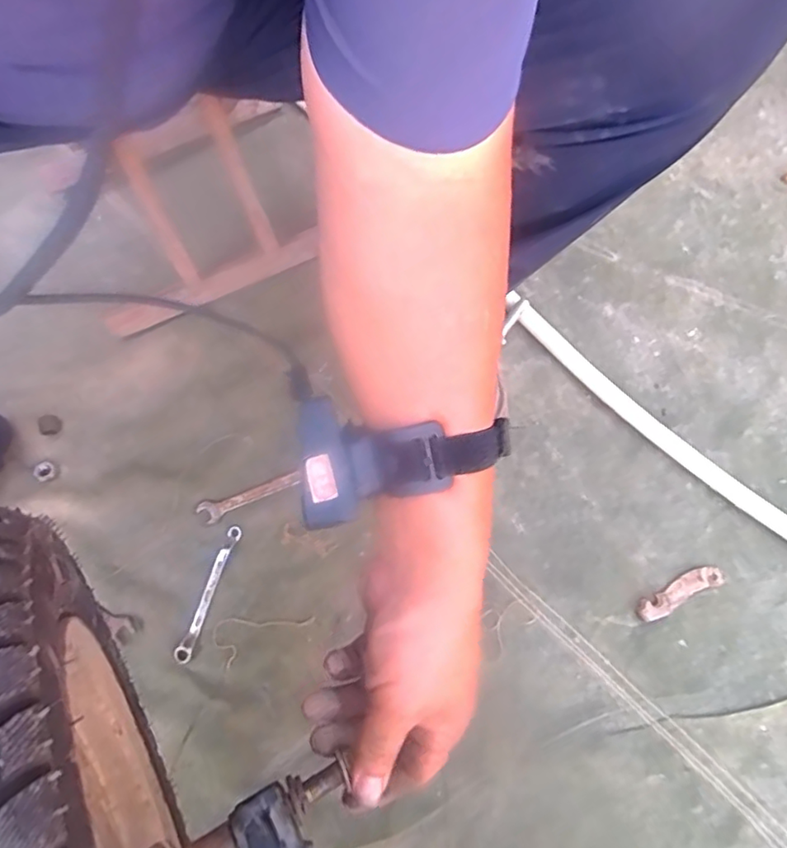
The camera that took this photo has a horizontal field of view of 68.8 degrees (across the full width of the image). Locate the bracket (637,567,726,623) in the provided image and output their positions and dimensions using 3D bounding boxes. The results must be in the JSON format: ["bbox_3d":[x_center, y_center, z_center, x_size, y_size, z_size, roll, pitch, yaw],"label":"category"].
[{"bbox_3d":[0.294,0.173,0.590,0.099,0.009,0.024,-26,76,-7],"label":"bracket"}]

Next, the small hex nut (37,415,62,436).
[{"bbox_3d":[-0.386,0.001,0.642,0.026,0.006,0.024,4,74,1],"label":"small hex nut"}]

